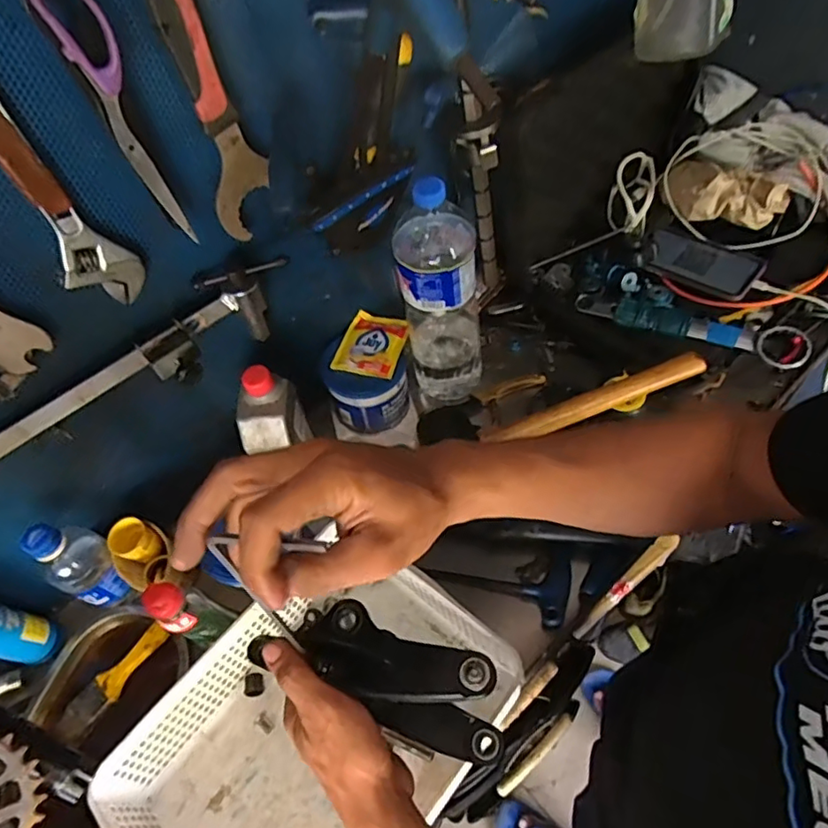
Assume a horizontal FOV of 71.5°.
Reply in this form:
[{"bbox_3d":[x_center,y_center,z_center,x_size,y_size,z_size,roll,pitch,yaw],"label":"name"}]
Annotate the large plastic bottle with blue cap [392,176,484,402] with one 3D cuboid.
[{"bbox_3d":[0.028,-0.134,0.672,0.090,0.305,0.095,-1,56,8],"label":"large plastic bottle with blue cap"}]

